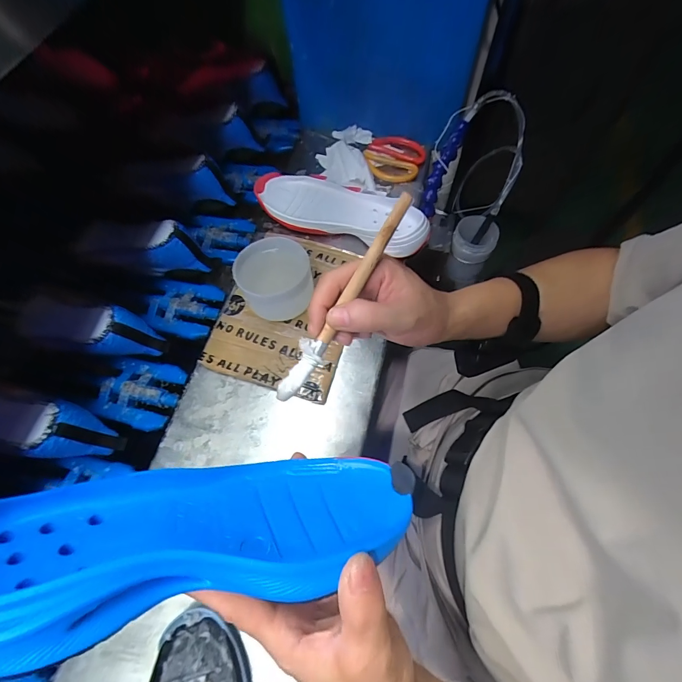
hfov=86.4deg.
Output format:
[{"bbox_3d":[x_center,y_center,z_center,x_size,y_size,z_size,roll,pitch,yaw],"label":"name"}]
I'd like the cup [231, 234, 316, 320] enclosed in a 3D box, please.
[{"bbox_3d":[-0.083,-0.077,0.474,0.090,0.075,0.086,0,68,1],"label":"cup"}]

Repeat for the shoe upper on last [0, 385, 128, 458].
[{"bbox_3d":[-0.365,0.104,0.442,0.195,0.091,0.070,13,67,8],"label":"shoe upper on last"}]

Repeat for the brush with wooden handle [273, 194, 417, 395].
[{"bbox_3d":[0.000,-0.028,0.273,0.019,0.014,0.178,35,99,17],"label":"brush with wooden handle"}]

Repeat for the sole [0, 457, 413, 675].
[{"bbox_3d":[-0.082,0.110,0.209,0.250,0.102,0.048,1,104,-24],"label":"sole"}]

